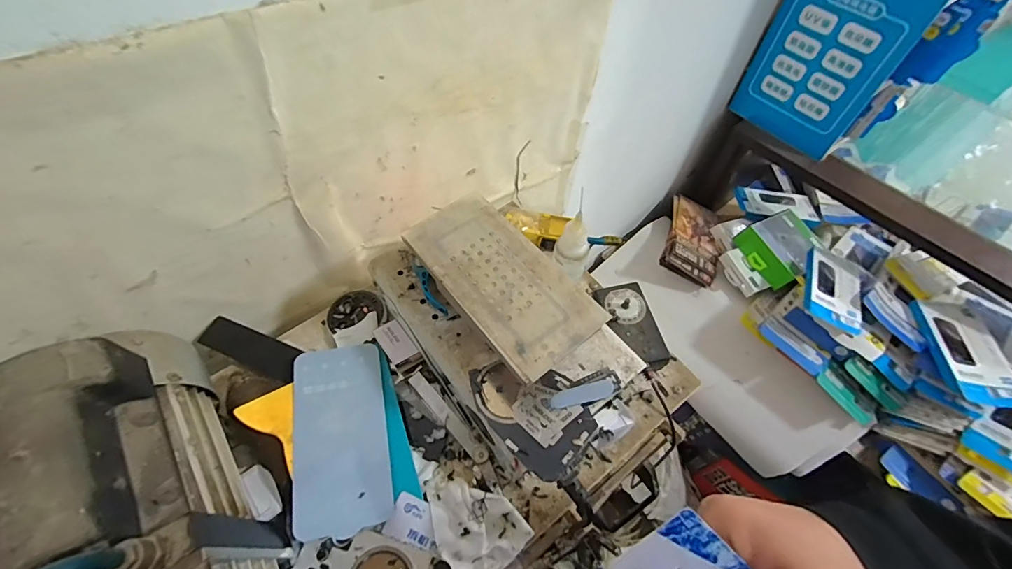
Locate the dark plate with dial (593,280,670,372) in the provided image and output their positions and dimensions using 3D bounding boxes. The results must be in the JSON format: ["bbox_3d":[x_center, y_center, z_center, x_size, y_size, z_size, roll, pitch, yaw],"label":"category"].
[{"bbox_3d":[0.127,0.040,0.436,0.048,0.012,0.092,-11,57,-9],"label":"dark plate with dial"}]

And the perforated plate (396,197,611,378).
[{"bbox_3d":[-0.005,-0.009,0.345,0.084,0.006,0.166,-34,64,-22],"label":"perforated plate"}]

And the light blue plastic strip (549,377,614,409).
[{"bbox_3d":[0.061,0.087,0.341,0.054,0.007,0.016,-15,58,-11],"label":"light blue plastic strip"}]

